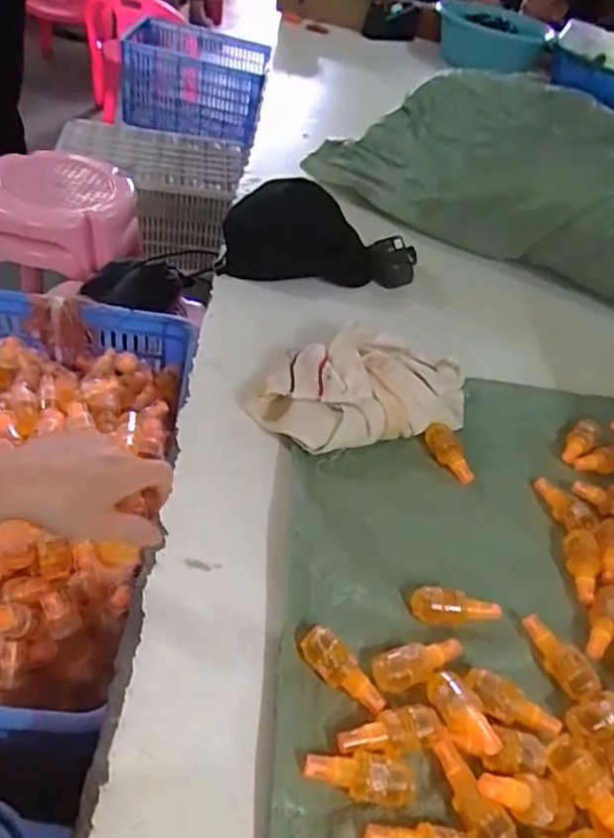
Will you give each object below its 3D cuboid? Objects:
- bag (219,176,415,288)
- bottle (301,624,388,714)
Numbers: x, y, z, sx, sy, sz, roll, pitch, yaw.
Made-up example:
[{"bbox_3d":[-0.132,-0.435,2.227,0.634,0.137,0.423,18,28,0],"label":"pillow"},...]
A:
[{"bbox_3d":[0.029,-0.265,0.913,0.290,0.130,0.099,8,43,-16],"label":"bag"},{"bbox_3d":[0.029,0.198,0.490,0.077,0.020,0.025,42,54,14],"label":"bottle"}]

